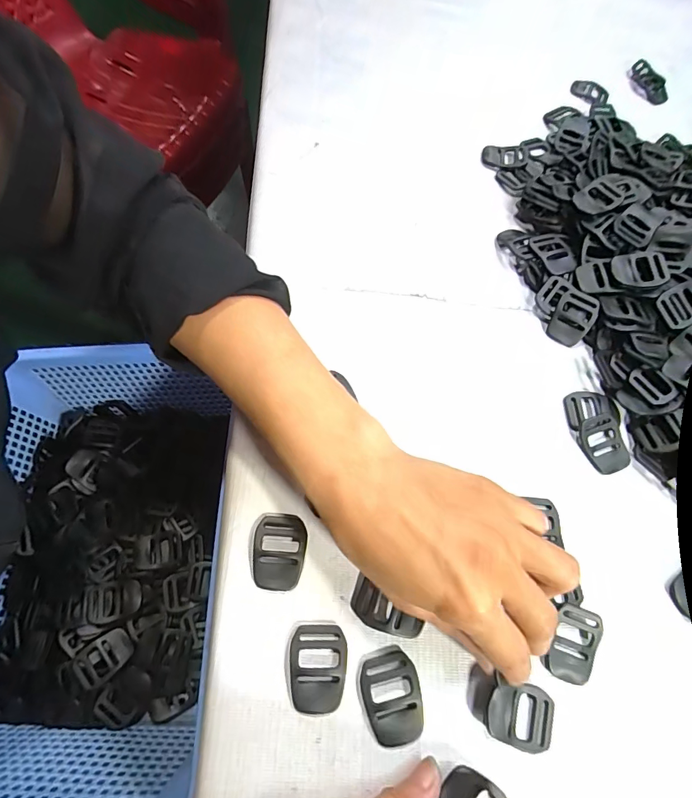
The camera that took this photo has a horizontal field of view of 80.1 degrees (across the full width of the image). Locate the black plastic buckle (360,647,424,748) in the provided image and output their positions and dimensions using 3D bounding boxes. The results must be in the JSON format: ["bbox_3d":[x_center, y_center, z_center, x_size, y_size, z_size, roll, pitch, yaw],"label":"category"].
[{"bbox_3d":[0.024,0.152,0.209,0.029,0.004,0.040,-9,70,-10],"label":"black plastic buckle"}]

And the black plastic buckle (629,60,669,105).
[{"bbox_3d":[0.332,-0.346,0.449,0.023,0.014,0.051,-20,72,-14],"label":"black plastic buckle"}]

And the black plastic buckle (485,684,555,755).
[{"bbox_3d":[0.089,0.162,0.209,0.037,0.009,0.028,19,68,1],"label":"black plastic buckle"}]

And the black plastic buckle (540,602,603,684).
[{"bbox_3d":[0.126,0.135,0.227,0.026,0.006,0.038,24,68,3],"label":"black plastic buckle"}]

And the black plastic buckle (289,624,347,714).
[{"bbox_3d":[-0.015,0.138,0.210,0.028,0.006,0.038,7,68,-4],"label":"black plastic buckle"}]

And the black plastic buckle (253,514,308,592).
[{"bbox_3d":[-0.037,0.085,0.230,0.029,0.005,0.039,8,68,-4],"label":"black plastic buckle"}]

